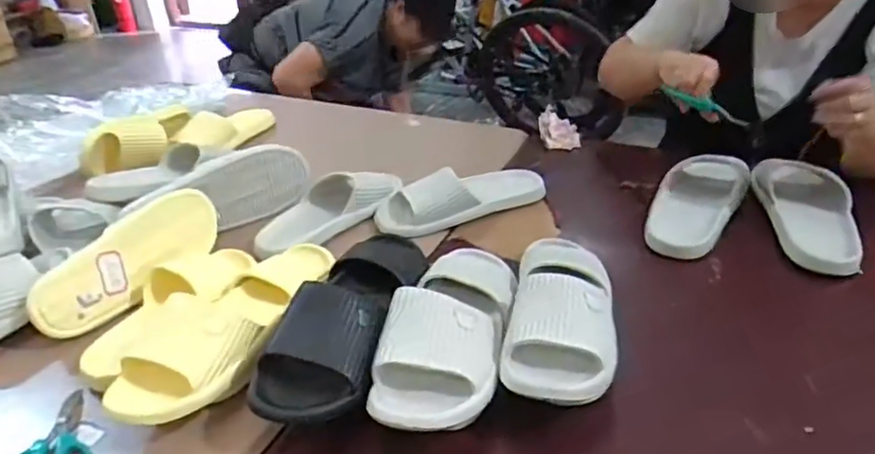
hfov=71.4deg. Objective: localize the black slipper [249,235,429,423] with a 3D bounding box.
[{"bbox_3d":[-0.091,0.095,0.647,0.100,0.083,0.262,6,35,16],"label":"black slipper"}]

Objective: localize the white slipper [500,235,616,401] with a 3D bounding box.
[{"bbox_3d":[0.135,0.072,0.654,0.107,0.074,0.274,3,34,12],"label":"white slipper"}]

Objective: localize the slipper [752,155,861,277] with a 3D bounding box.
[{"bbox_3d":[0.505,-0.038,0.836,0.094,0.051,0.272,1,34,9],"label":"slipper"}]

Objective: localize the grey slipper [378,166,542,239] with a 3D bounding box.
[{"bbox_3d":[0.033,-0.058,0.927,0.263,0.059,0.108,-17,35,-18],"label":"grey slipper"}]

